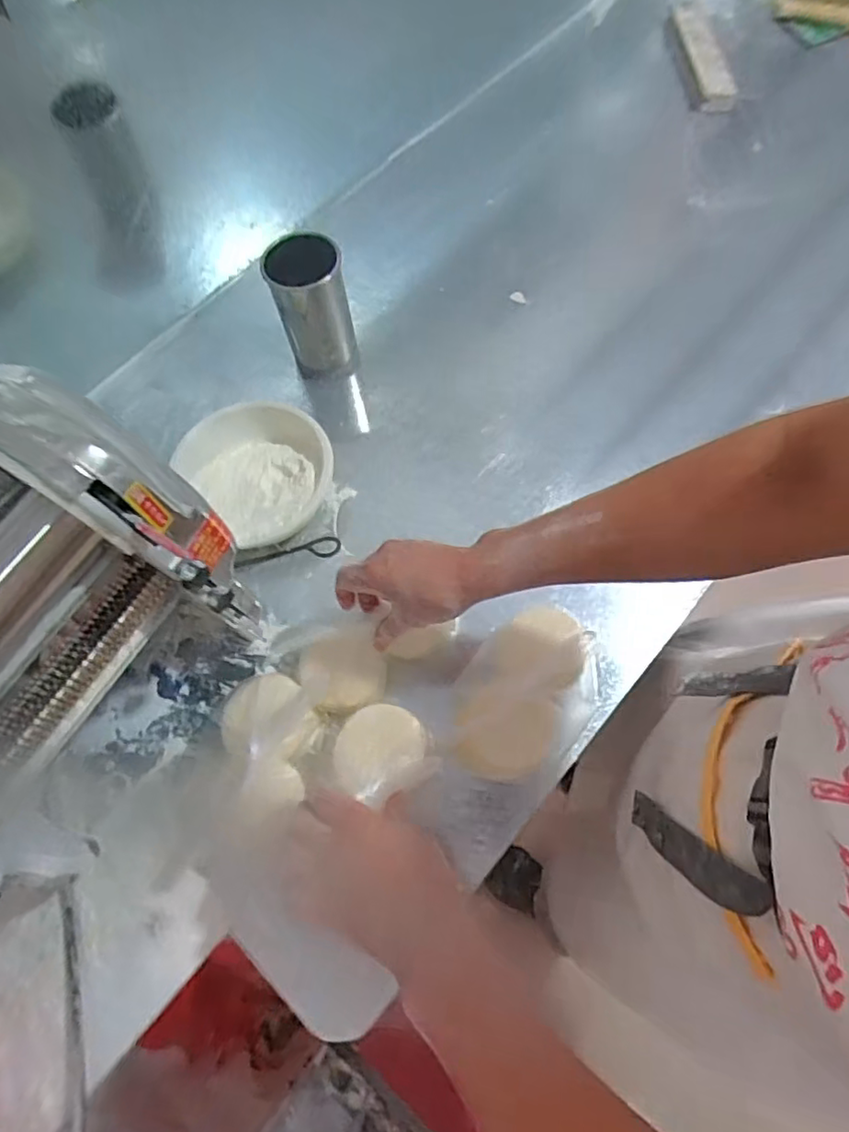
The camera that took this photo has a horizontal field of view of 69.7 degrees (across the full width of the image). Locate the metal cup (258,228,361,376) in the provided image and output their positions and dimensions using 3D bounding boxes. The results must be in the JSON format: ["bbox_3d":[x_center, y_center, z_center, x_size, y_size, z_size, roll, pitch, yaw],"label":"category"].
[{"bbox_3d":[-0.140,-0.322,0.783,0.089,0.168,0.084,-1,67,3],"label":"metal cup"}]

